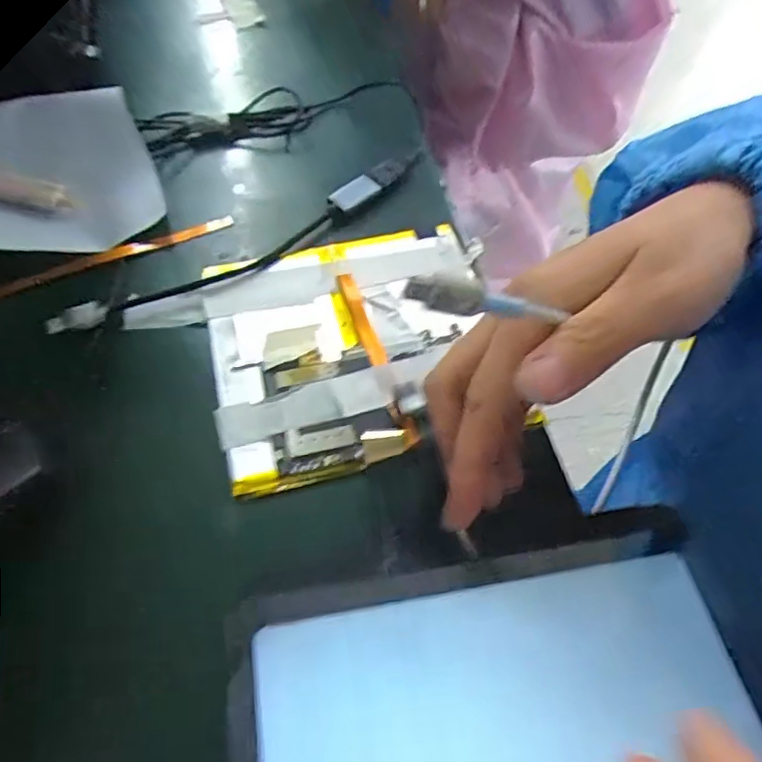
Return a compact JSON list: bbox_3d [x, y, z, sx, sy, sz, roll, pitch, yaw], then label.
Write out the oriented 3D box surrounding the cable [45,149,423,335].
[{"bbox_3d":[-0.058,-0.071,0.295,0.213,0.011,0.025,-33,63,-20],"label":"cable"}]

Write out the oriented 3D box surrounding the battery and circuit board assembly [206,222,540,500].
[{"bbox_3d":[-0.012,-0.019,0.262,0.125,0.008,0.121,-13,55,-7],"label":"battery and circuit board assembly"}]

